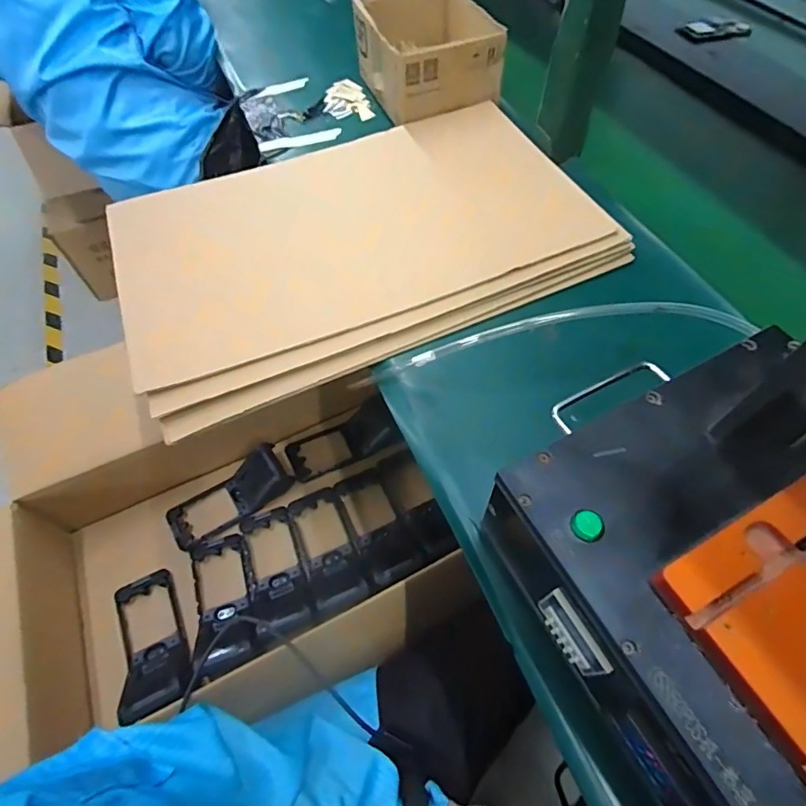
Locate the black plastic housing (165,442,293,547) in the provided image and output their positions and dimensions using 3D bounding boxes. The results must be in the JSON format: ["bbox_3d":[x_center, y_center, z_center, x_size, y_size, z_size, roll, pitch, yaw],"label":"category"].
[{"bbox_3d":[-0.262,0.135,0.713,0.180,0.050,0.081,-30,63,-18],"label":"black plastic housing"}]

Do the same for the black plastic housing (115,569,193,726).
[{"bbox_3d":[-0.319,0.304,0.612,0.081,0.028,0.189,-26,43,-16],"label":"black plastic housing"}]

